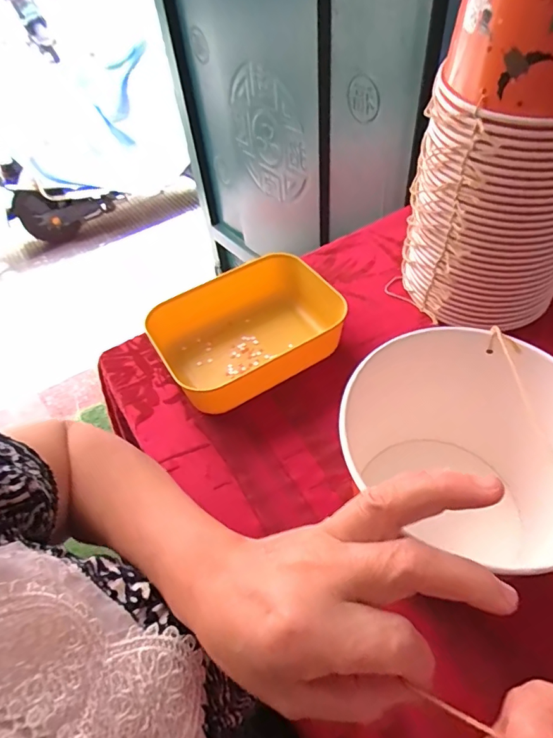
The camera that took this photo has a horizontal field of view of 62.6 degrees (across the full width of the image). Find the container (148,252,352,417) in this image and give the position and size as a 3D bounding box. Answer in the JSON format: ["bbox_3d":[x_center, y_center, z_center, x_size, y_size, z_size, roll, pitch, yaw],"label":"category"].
[{"bbox_3d":[-0.027,-0.040,0.492,0.197,0.054,0.145,-26,52,-15],"label":"container"}]

